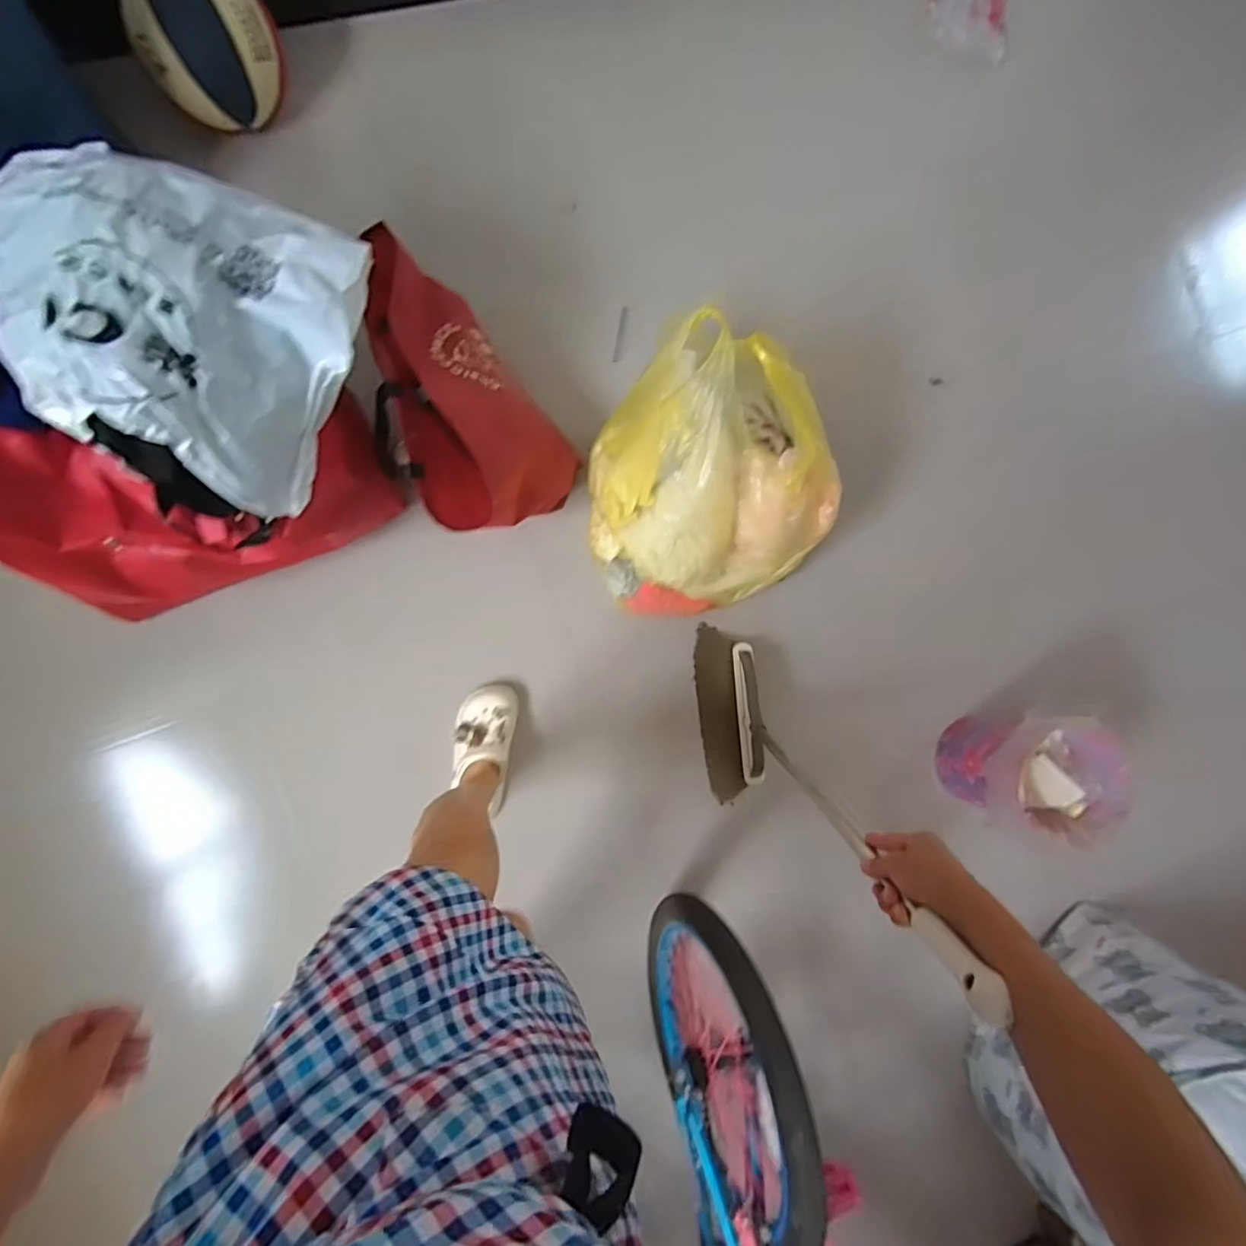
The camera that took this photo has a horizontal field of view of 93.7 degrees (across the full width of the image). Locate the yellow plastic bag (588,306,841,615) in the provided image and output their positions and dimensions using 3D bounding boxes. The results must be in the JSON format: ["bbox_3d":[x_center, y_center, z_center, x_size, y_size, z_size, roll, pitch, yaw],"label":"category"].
[{"bbox_3d":[0.172,-0.241,1.029,0.417,0.350,0.415,-3,90,-9],"label":"yellow plastic bag"}]

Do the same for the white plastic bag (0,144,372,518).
[{"bbox_3d":[-0.527,-0.367,0.703,0.325,0.219,0.342,26,86,-7],"label":"white plastic bag"}]

